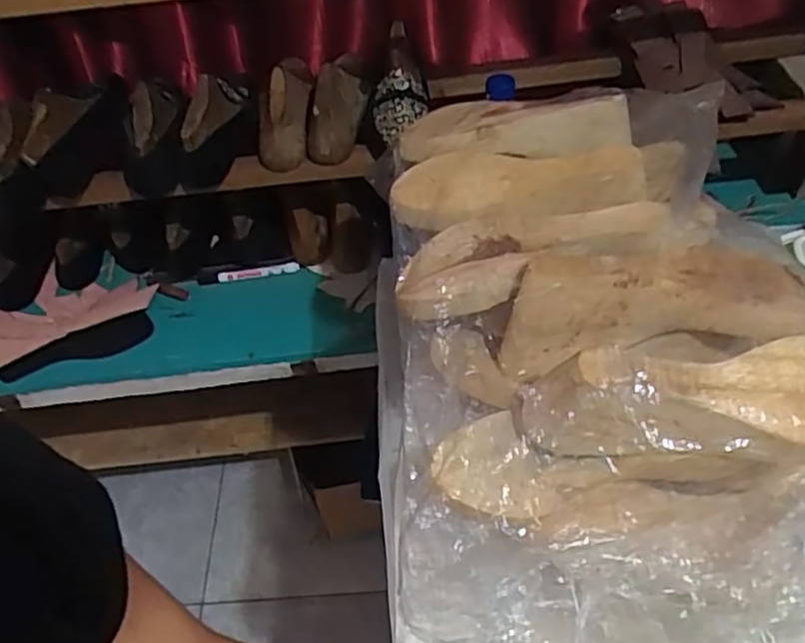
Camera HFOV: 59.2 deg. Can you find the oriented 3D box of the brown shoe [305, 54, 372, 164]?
[{"bbox_3d":[-0.083,-0.311,0.928,0.072,0.074,0.242,-3,47,3],"label":"brown shoe"}]

